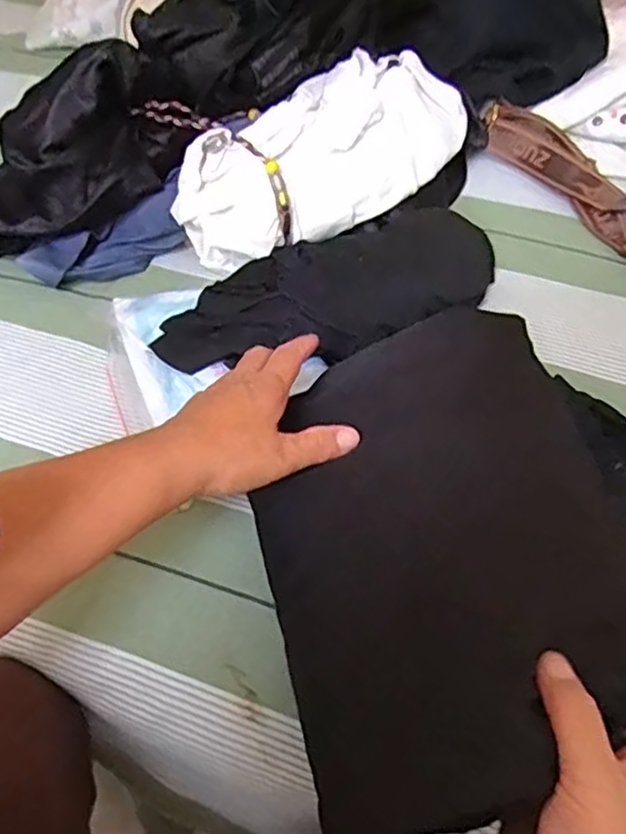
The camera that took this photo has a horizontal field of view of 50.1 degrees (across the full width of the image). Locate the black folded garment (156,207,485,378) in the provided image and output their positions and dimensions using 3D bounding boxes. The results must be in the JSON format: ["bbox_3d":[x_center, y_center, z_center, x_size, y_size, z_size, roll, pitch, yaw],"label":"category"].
[{"bbox_3d":[0.025,-0.104,0.566,0.301,0.043,0.120,-22,52,-18],"label":"black folded garment"}]

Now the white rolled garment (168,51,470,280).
[{"bbox_3d":[0.022,-0.238,0.608,0.284,0.096,0.100,-33,57,-25],"label":"white rolled garment"}]

